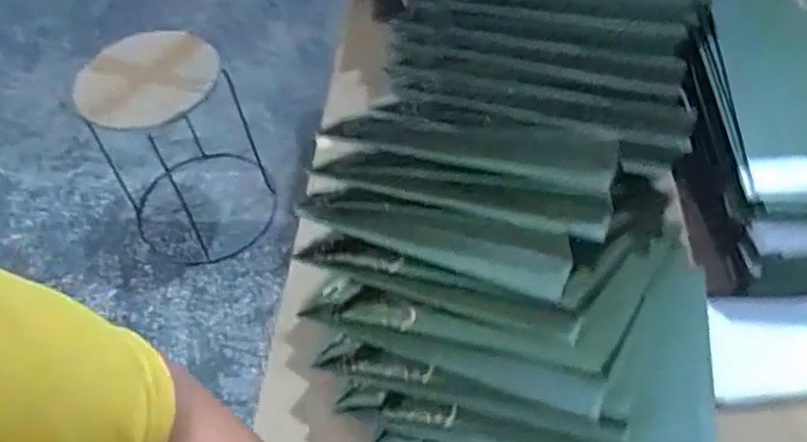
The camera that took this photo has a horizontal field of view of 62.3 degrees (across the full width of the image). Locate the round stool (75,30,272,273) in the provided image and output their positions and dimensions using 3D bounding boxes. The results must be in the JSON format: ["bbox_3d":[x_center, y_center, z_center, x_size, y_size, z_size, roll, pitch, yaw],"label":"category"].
[{"bbox_3d":[-0.490,-0.165,1.436,0.302,0.425,0.315,-2,53,2],"label":"round stool"}]

